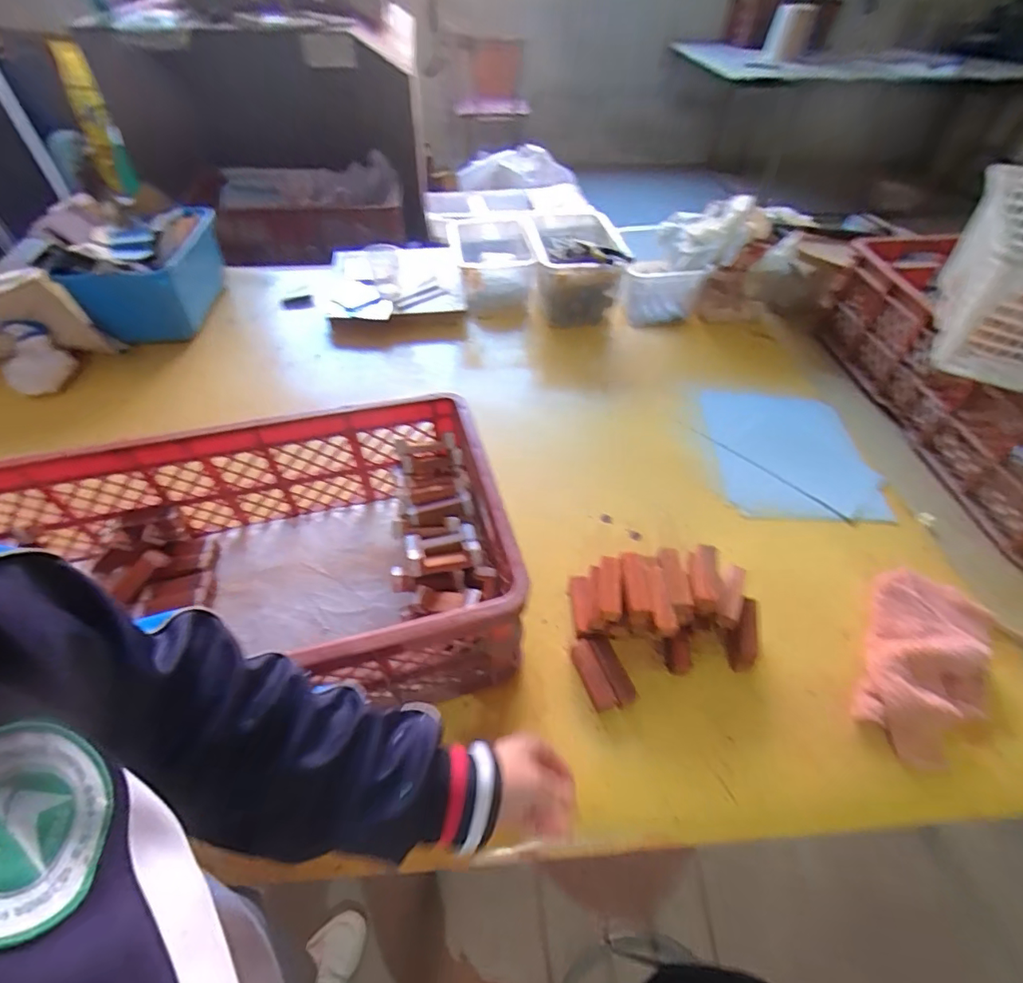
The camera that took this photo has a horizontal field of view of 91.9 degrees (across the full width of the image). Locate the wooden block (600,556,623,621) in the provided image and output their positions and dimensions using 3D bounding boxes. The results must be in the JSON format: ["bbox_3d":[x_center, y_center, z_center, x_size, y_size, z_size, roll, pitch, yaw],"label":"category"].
[{"bbox_3d":[0.119,0.115,0.602,0.025,0.019,0.081,4,50,1],"label":"wooden block"}]

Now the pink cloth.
[{"bbox_3d":[0.497,0.194,0.591,0.127,0.032,0.256,30,55,21],"label":"pink cloth"}]

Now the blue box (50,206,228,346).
[{"bbox_3d":[-0.719,-0.437,0.999,0.174,0.164,0.272,0,50,-3],"label":"blue box"}]

